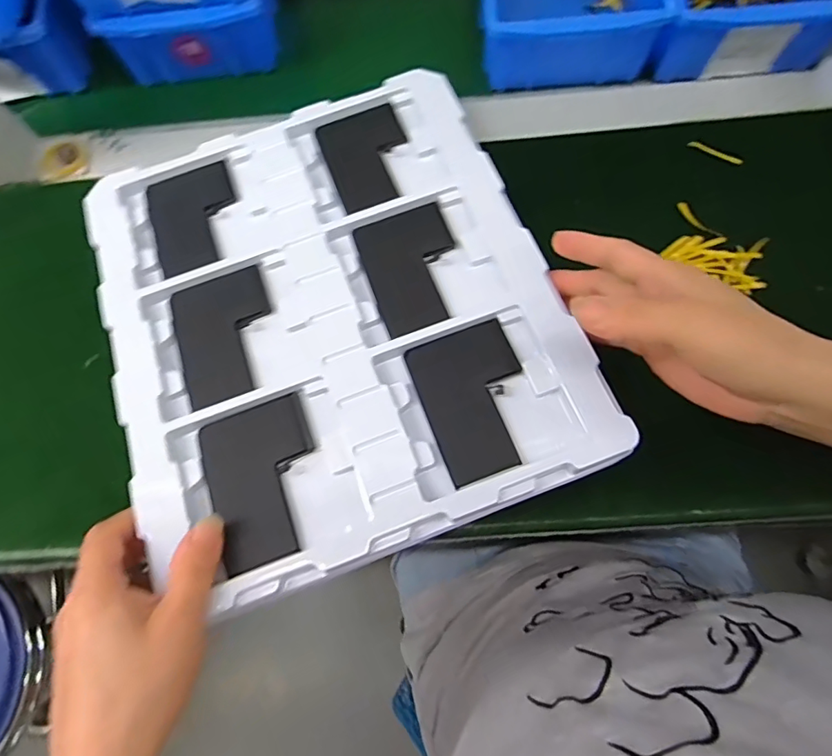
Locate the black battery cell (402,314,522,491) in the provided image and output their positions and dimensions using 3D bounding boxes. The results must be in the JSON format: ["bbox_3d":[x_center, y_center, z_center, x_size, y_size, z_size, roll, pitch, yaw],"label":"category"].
[{"bbox_3d":[0.037,0.012,0.305,0.063,0.004,0.091,-19,69,-5],"label":"black battery cell"}]

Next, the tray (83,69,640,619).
[{"bbox_3d":[-0.059,-0.049,0.330,0.275,0.016,0.317,-21,69,-5],"label":"tray"}]

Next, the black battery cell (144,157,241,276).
[{"bbox_3d":[-0.161,-0.119,0.370,0.062,0.004,0.086,-21,69,-6],"label":"black battery cell"}]

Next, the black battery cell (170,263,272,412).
[{"bbox_3d":[-0.125,-0.030,0.333,0.063,0.004,0.089,-19,69,-5],"label":"black battery cell"}]

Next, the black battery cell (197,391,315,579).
[{"bbox_3d":[-0.088,0.059,0.294,0.064,0.004,0.090,-21,69,-5],"label":"black battery cell"}]

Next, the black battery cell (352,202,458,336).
[{"bbox_3d":[-0.001,-0.075,0.340,0.063,0.004,0.089,-19,69,-5],"label":"black battery cell"}]

